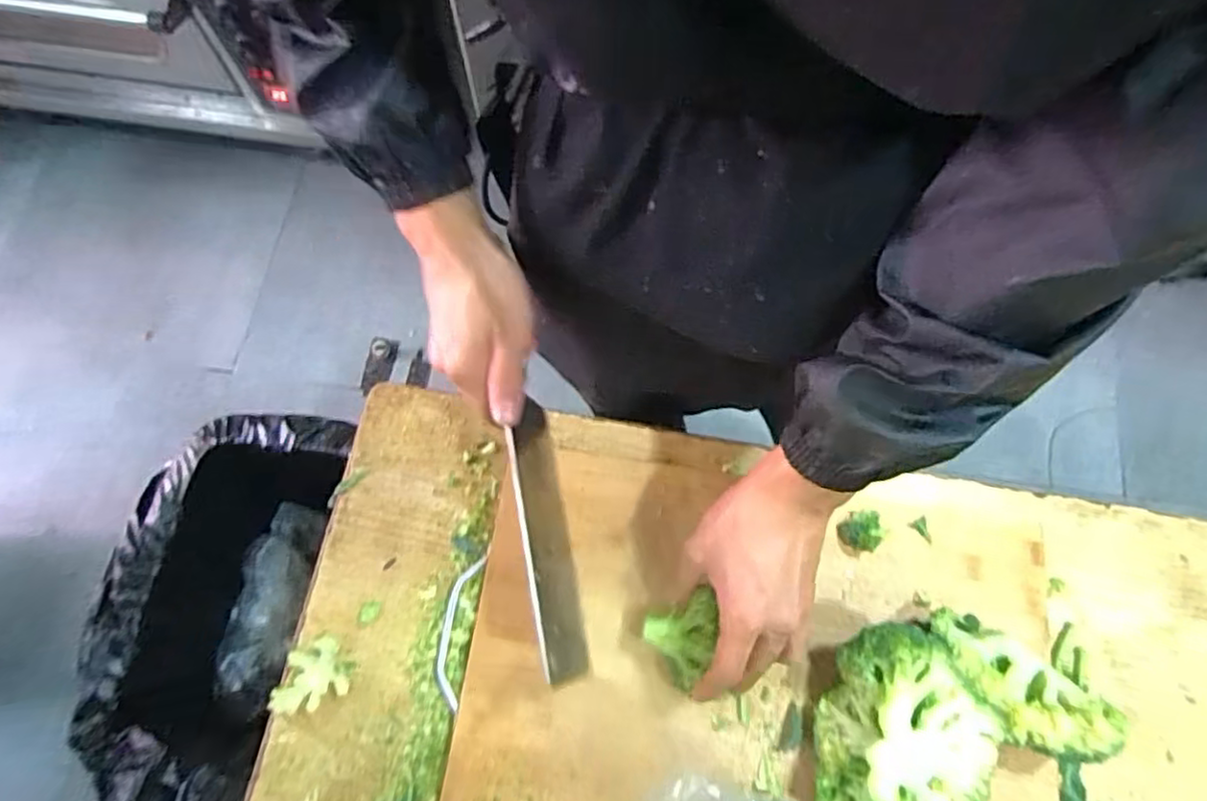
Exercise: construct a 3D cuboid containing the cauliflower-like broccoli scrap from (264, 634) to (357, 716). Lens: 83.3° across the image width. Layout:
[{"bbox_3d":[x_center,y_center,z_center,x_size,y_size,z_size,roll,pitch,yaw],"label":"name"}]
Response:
[{"bbox_3d":[-0.220,0.207,0.508,0.056,0.021,0.045,-29,73,-9],"label":"cauliflower-like broccoli scrap"}]

